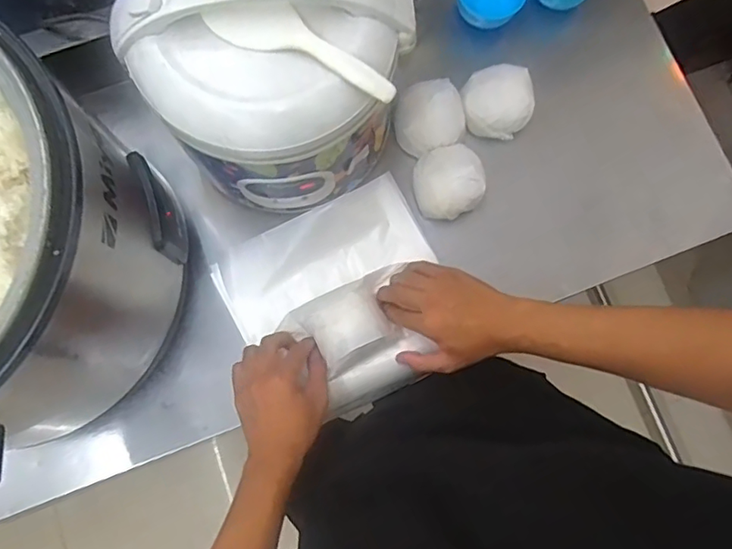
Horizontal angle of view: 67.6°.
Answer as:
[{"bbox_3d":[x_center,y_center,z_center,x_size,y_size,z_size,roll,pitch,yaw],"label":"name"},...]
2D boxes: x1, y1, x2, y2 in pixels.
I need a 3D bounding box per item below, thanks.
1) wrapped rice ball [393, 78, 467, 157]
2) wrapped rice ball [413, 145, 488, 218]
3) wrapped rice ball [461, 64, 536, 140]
[{"bbox_3d":[0.078,-0.196,0.680,0.084,0.053,0.083,0,80,0],"label":"wrapped rice ball"},{"bbox_3d":[0.100,-0.113,0.666,0.076,0.050,0.085,-18,80,-4],"label":"wrapped rice ball"},{"bbox_3d":[0.164,-0.217,0.679,0.090,0.046,0.079,11,80,2],"label":"wrapped rice ball"}]

